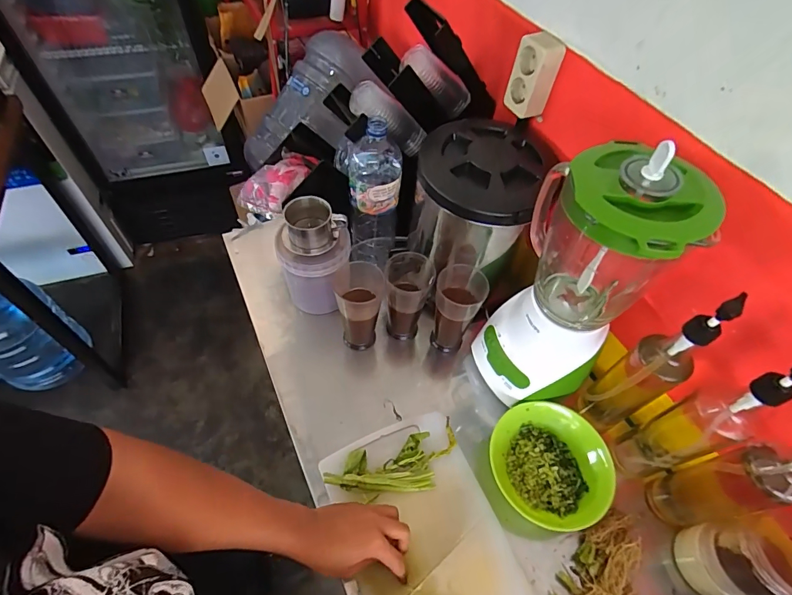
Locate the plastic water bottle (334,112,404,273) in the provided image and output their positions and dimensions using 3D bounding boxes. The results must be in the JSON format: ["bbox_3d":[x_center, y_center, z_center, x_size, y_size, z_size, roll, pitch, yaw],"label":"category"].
[{"bbox_3d":[-0.036,-0.176,0.722,0.086,0.295,0.094,13,55,5],"label":"plastic water bottle"}]

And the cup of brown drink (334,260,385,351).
[{"bbox_3d":[-0.059,0.023,0.684,0.073,0.167,0.082,-4,55,-7],"label":"cup of brown drink"}]

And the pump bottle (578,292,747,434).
[{"bbox_3d":[0.339,0.101,0.551,0.059,0.315,0.062,-3,55,-7],"label":"pump bottle"}]

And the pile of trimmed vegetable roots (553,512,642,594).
[{"bbox_3d":[0.279,0.372,0.528,0.099,0.044,0.182,36,60,19],"label":"pile of trimmed vegetable roots"}]

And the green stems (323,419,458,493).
[{"bbox_3d":[0.001,0.251,0.606,0.202,0.020,0.081,-13,57,-13],"label":"green stems"}]

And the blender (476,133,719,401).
[{"bbox_3d":[0.225,-0.001,0.543,0.169,0.374,0.160,25,57,13],"label":"blender"}]

